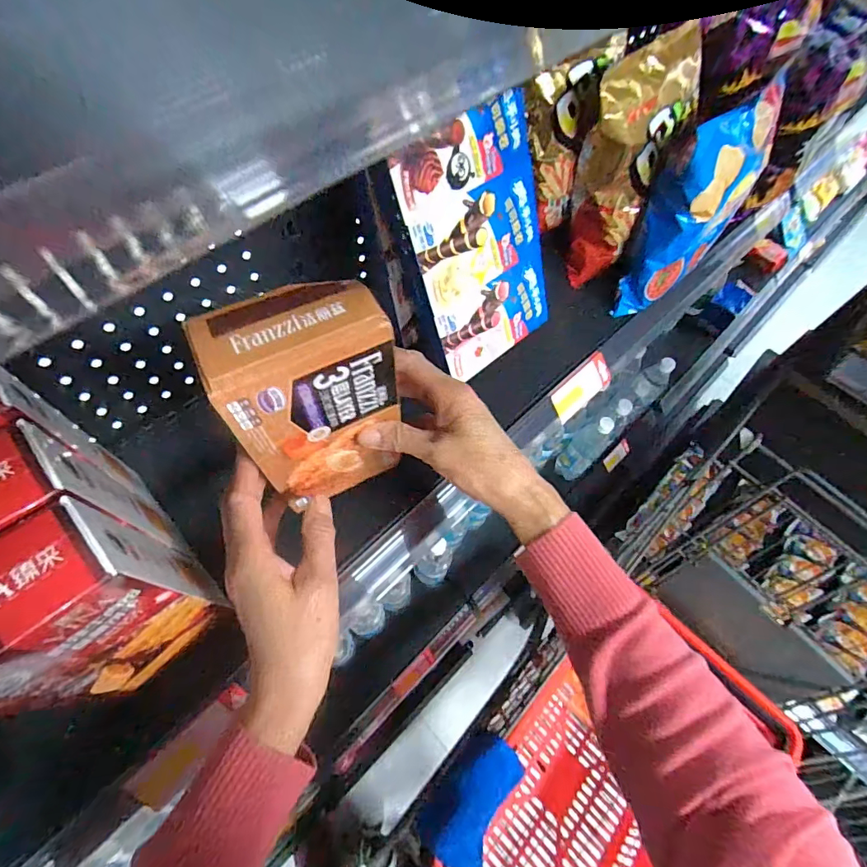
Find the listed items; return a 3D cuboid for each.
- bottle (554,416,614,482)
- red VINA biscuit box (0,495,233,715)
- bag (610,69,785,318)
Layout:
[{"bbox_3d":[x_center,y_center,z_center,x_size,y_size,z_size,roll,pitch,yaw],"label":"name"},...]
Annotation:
[{"bbox_3d":[0.318,0.030,0.973,0.065,0.190,0.067,38,67,15],"label":"bottle"},{"bbox_3d":[-0.198,0.104,0.268,0.092,0.169,0.055,-40,72,-21],"label":"red VINA biscuit box"},{"bbox_3d":[0.277,-0.243,0.495,0.083,0.190,0.155,34,65,13],"label":"bag"}]

